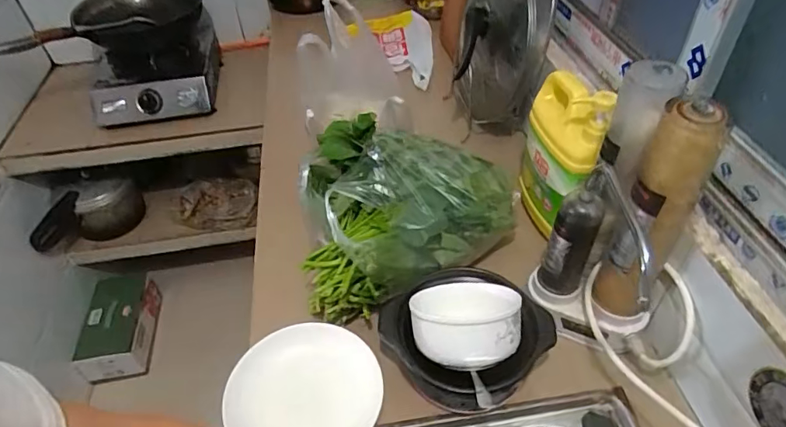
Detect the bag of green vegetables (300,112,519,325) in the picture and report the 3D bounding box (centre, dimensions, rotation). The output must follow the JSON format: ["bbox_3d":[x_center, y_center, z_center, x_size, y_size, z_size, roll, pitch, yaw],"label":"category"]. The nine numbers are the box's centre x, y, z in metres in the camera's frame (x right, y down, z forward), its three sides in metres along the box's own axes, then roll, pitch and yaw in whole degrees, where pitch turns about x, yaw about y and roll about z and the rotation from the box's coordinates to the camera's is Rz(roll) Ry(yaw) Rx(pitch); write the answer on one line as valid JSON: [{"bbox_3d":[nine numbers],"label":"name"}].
[{"bbox_3d":[0.007,-0.013,0.686,0.282,0.138,0.217,-18,46,-13],"label":"bag of green vegetables"}]

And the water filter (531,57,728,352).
[{"bbox_3d":[0.267,0.004,0.518,0.058,0.258,0.052,22,50,25],"label":"water filter"}]

